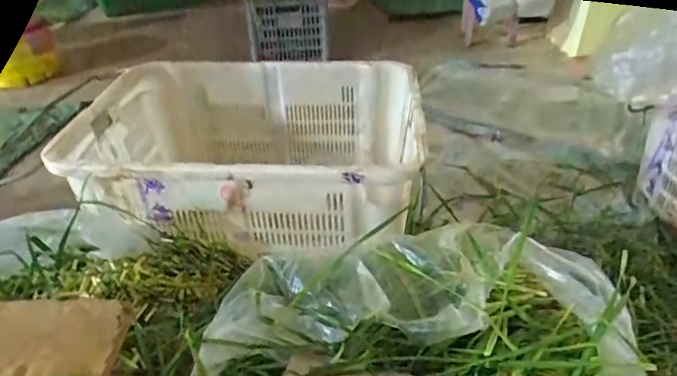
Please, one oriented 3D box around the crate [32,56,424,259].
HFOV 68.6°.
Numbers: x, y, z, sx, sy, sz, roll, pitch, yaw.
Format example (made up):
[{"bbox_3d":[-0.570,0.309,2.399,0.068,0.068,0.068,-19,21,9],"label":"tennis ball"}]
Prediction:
[{"bbox_3d":[-0.171,-0.062,1.058,0.651,0.284,0.456,-1,36,5],"label":"crate"}]

